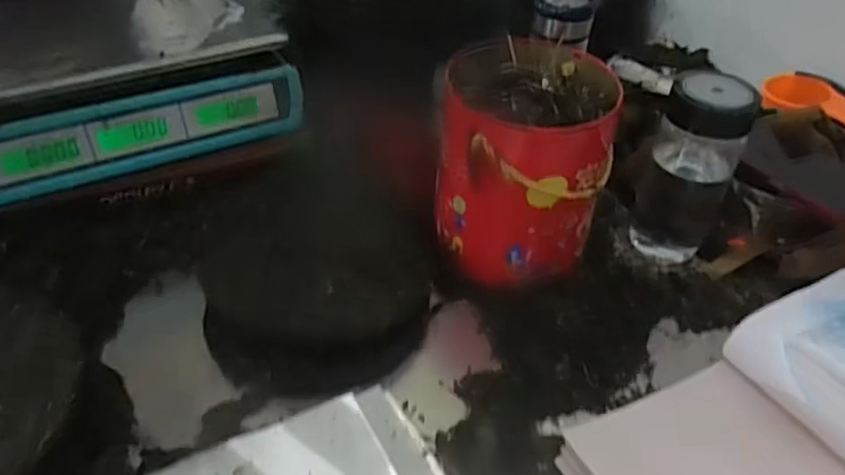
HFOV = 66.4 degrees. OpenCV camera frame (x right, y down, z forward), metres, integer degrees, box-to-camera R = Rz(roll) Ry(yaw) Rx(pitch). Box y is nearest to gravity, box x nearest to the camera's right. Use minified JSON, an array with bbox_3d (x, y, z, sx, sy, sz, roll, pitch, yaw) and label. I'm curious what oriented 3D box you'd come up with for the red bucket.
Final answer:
[{"bbox_3d":[0.095,-0.078,0.628,0.156,0.173,0.171,2,41,-2],"label":"red bucket"}]

